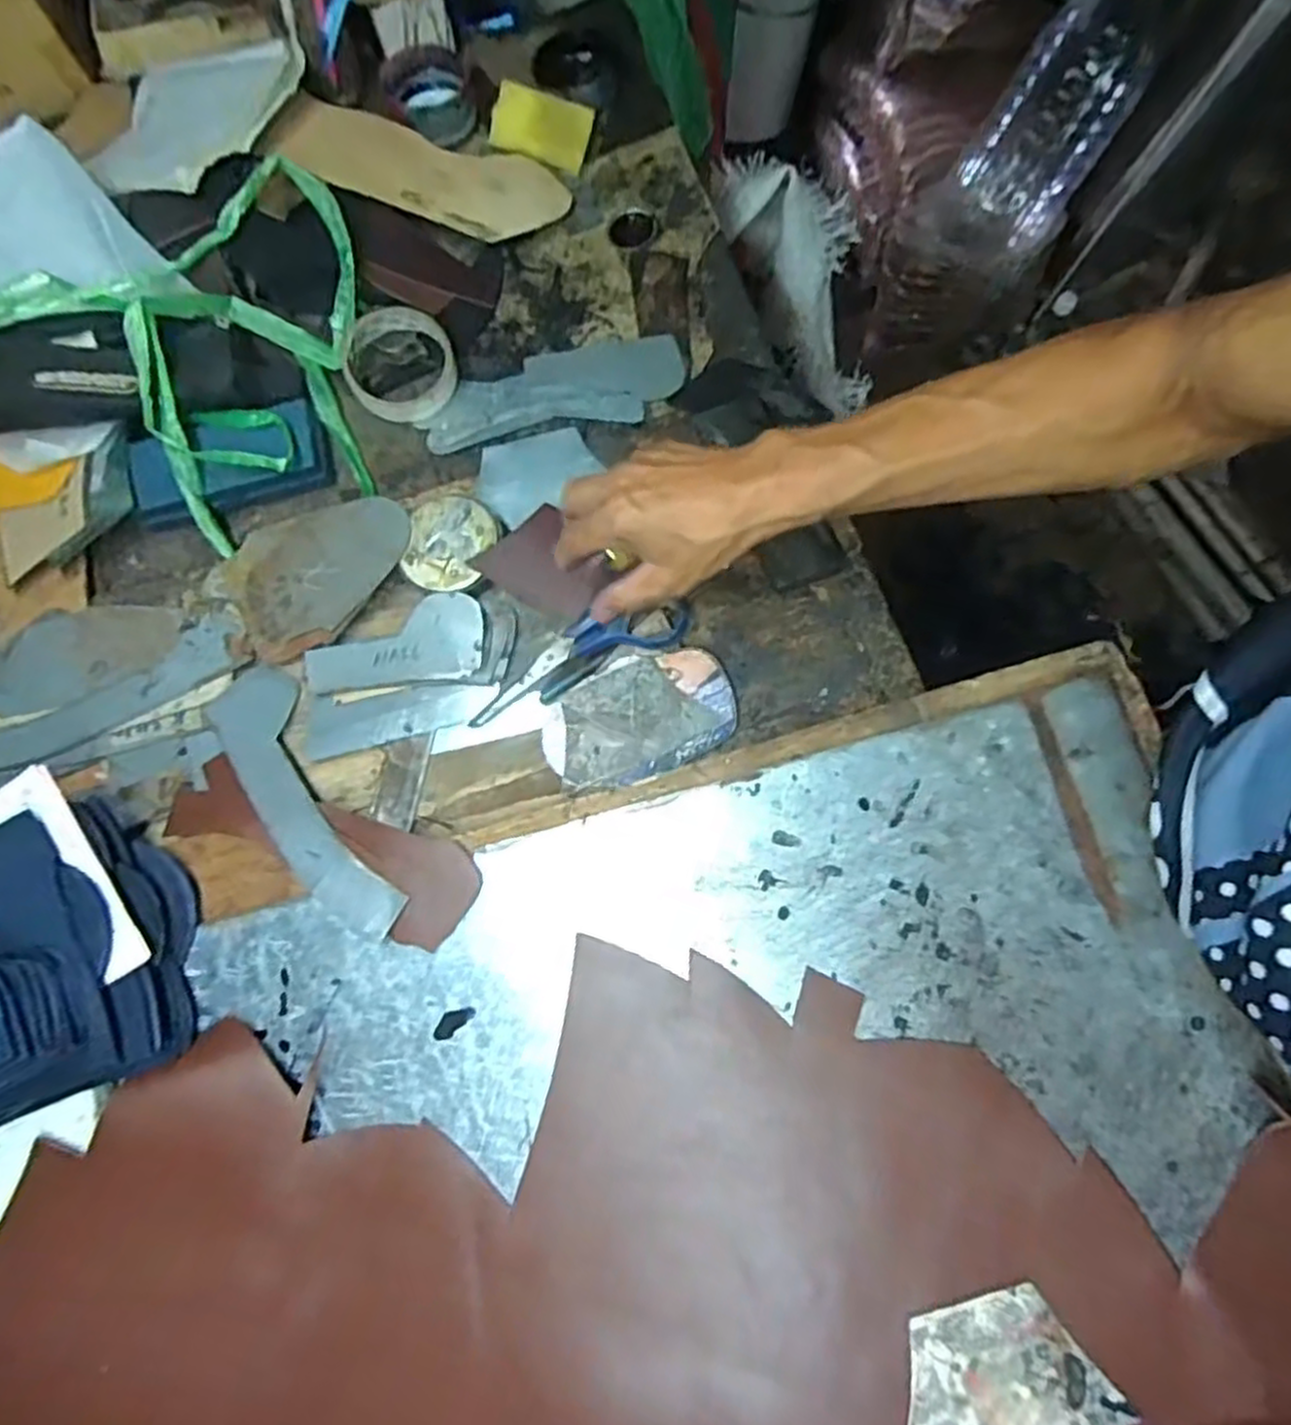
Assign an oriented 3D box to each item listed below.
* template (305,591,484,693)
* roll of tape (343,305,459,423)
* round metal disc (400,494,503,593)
[{"bbox_3d":[-0.181,-0.050,0.544,0.130,0.004,0.059,-6,87,5],"label":"template"},{"bbox_3d":[-0.197,-0.280,0.608,0.086,0.031,0.085,0,76,2],"label":"roll of tape"},{"bbox_3d":[-0.140,-0.123,0.549,0.064,0.009,0.072,8,81,7],"label":"round metal disc"}]

